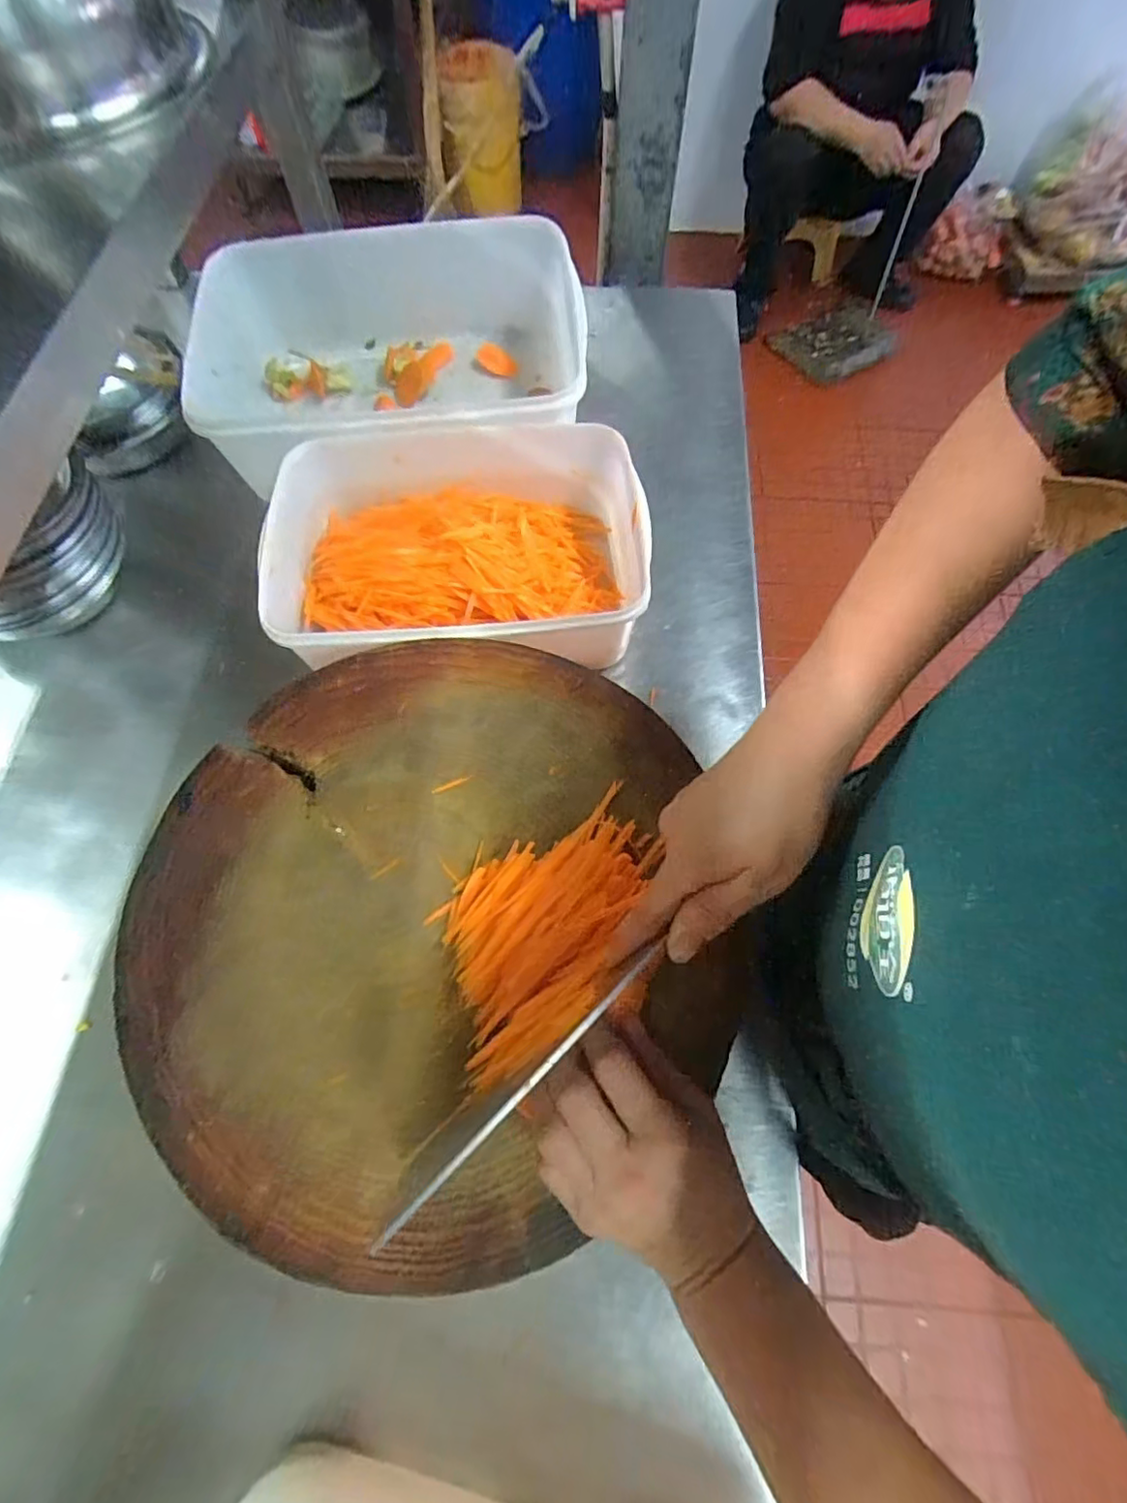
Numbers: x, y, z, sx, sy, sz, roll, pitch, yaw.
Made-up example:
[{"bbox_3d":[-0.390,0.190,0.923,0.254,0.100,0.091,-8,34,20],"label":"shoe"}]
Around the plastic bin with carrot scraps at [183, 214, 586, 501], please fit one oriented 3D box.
[{"bbox_3d":[-0.185,-0.410,0.643,0.407,0.127,0.273,-4,67,-1],"label":"plastic bin with carrot scraps"}]

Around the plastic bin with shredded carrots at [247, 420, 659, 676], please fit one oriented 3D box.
[{"bbox_3d":[-0.102,-0.178,0.565,0.341,0.102,0.230,-2,67,-1],"label":"plastic bin with shredded carrots"}]

